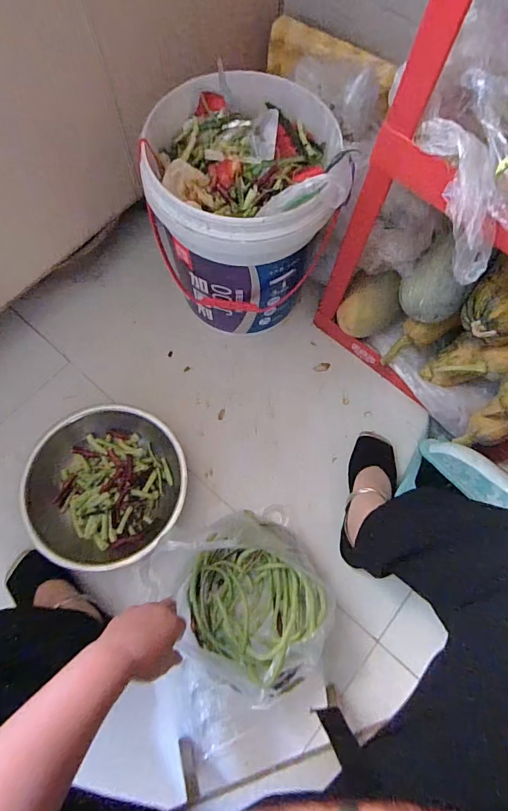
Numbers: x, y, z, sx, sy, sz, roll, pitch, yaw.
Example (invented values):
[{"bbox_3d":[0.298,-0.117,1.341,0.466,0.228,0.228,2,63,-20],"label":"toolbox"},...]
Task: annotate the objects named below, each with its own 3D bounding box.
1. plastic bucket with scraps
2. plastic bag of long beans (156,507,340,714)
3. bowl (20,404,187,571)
[{"bbox_3d":[-0.018,-0.337,0.714,0.280,0.327,0.290,1,72,-2],"label":"plastic bucket with scraps"},{"bbox_3d":[0.005,0.317,0.653,0.240,0.179,0.263,-4,72,-4],"label":"plastic bag of long beans"},{"bbox_3d":[-0.256,0.140,0.725,0.269,0.072,0.269,1,72,-2],"label":"bowl"}]

